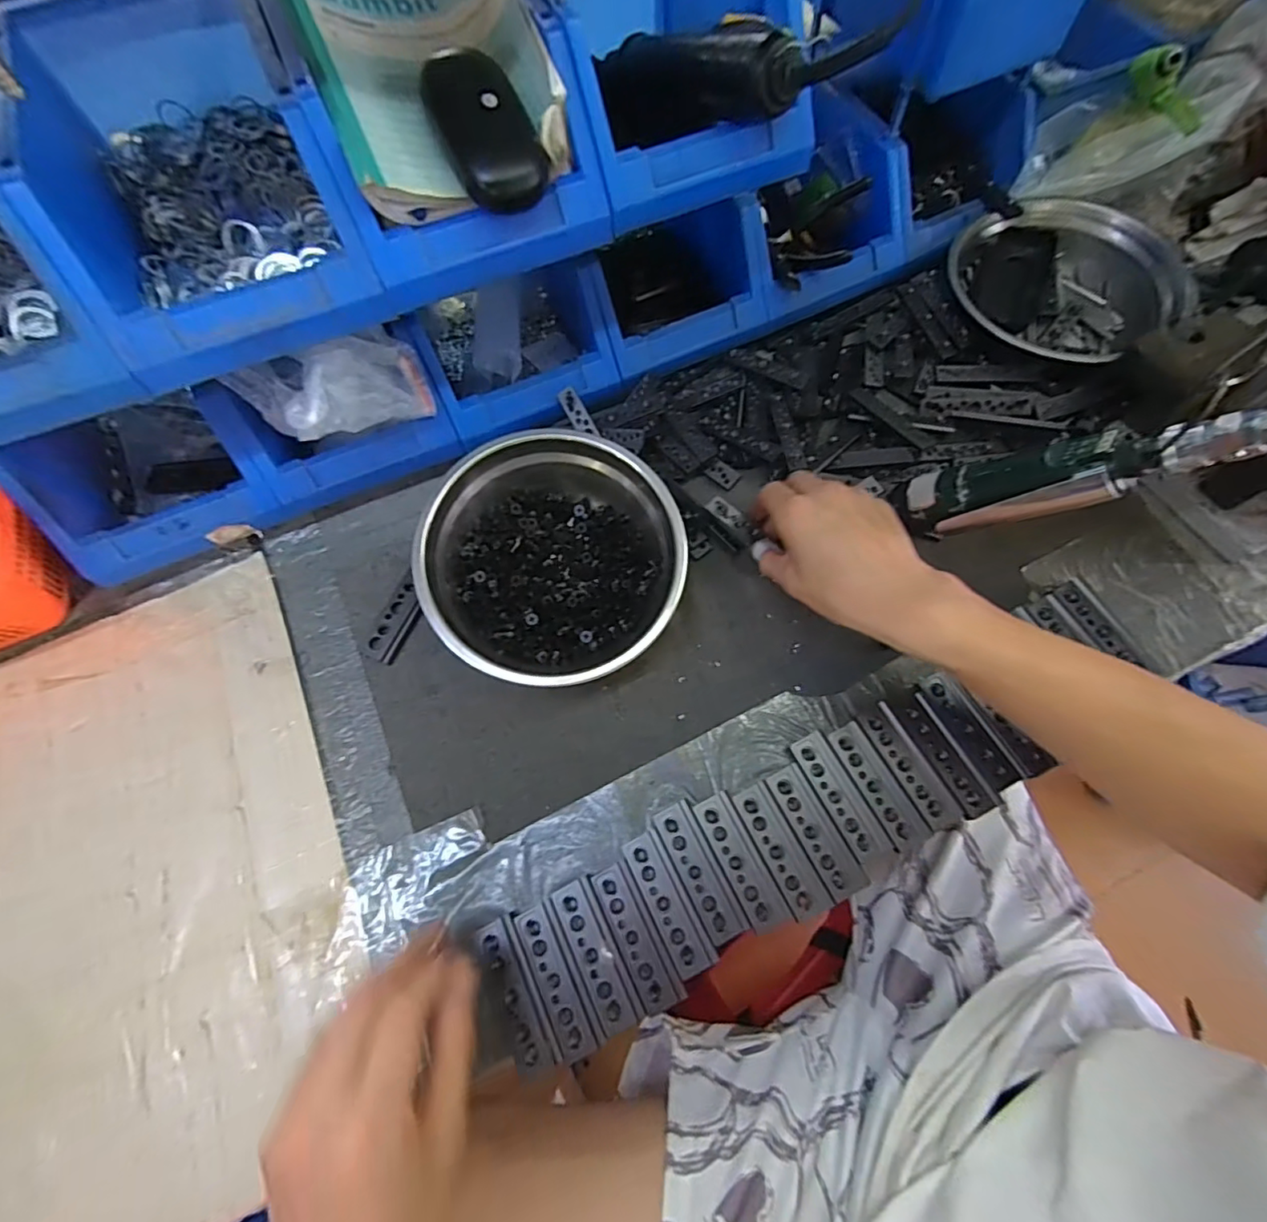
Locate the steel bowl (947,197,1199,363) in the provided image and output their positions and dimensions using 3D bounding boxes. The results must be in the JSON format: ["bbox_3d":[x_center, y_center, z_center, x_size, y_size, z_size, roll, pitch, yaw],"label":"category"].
[{"bbox_3d":[0.390,-0.303,0.500,0.172,0.045,0.184,-1,69,2],"label":"steel bowl"}]

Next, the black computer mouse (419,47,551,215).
[{"bbox_3d":[-0.089,-0.289,0.333,0.054,0.028,0.084,-29,105,-9],"label":"black computer mouse"}]

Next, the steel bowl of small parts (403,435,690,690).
[{"bbox_3d":[-0.059,-0.035,0.429,0.190,0.080,0.186,-1,69,2],"label":"steel bowl of small parts"}]

